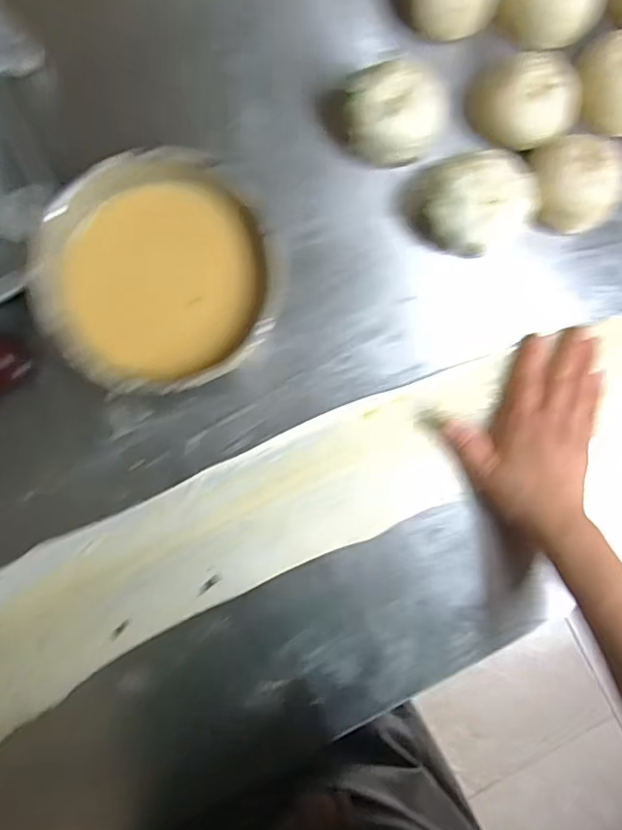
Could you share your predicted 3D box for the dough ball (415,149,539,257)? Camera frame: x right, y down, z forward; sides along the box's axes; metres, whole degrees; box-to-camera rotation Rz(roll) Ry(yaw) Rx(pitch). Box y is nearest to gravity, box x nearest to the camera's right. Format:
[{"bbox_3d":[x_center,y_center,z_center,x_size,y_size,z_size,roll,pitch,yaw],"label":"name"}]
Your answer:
[{"bbox_3d":[0.134,-0.169,0.442,0.082,0.050,0.077,0,87,-3],"label":"dough ball"}]

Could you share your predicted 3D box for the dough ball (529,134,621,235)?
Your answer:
[{"bbox_3d":[0.223,-0.192,0.452,0.084,0.045,0.071,-5,87,-3],"label":"dough ball"}]

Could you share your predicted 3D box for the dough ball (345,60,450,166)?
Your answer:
[{"bbox_3d":[0.066,-0.237,0.443,0.080,0.054,0.075,0,87,-3],"label":"dough ball"}]

